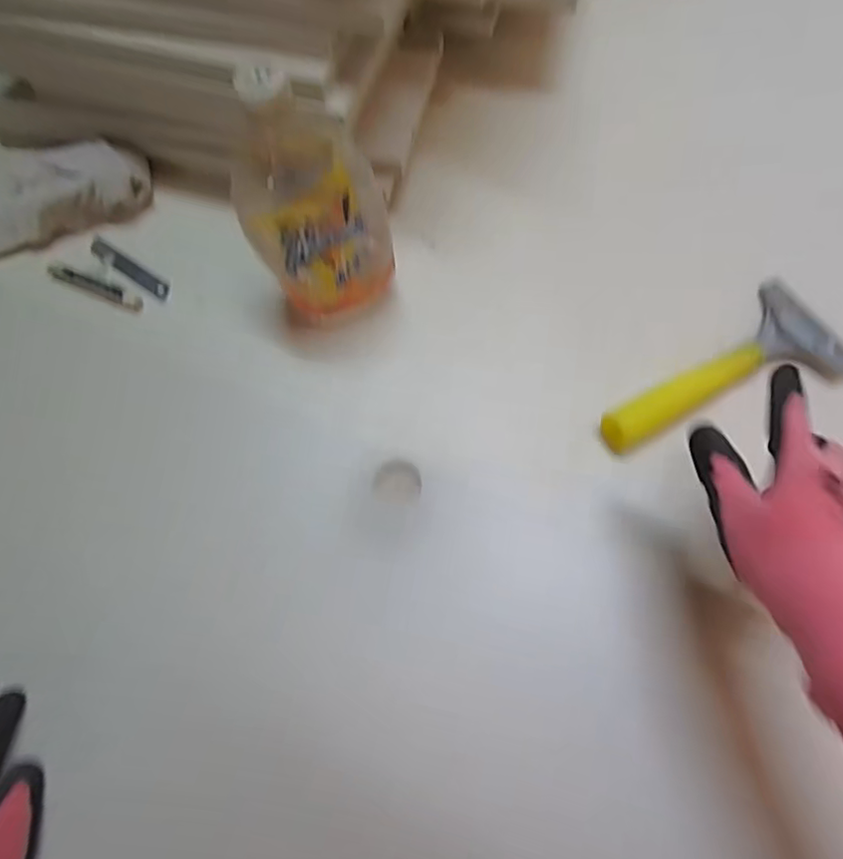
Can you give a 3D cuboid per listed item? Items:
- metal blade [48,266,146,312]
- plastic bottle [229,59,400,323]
[{"bbox_3d":[-0.278,-0.121,0.484,0.094,0.009,0.017,23,71,10],"label":"metal blade"},{"bbox_3d":[-0.080,-0.161,0.403,0.093,0.196,0.084,-25,70,-8],"label":"plastic bottle"}]

